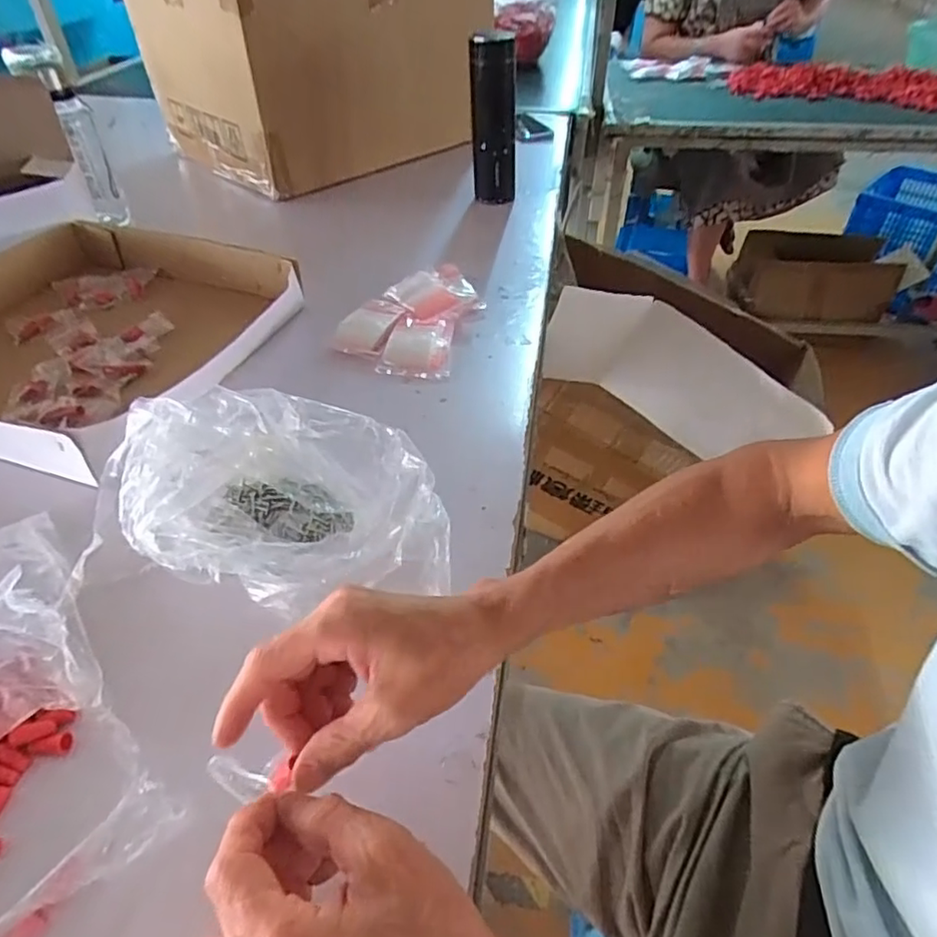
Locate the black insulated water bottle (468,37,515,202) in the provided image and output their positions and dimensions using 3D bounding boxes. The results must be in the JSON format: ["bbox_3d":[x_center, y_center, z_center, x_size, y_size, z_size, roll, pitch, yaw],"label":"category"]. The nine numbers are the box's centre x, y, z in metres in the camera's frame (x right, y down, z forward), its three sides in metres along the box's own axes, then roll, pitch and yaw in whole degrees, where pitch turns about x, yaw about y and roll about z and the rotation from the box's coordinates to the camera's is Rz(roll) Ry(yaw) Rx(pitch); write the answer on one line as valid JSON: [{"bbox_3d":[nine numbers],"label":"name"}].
[{"bbox_3d":[0.037,-0.506,0.893,0.069,0.212,0.074,0,44,1],"label":"black insulated water bottle"}]

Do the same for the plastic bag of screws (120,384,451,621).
[{"bbox_3d":[-0.136,0.017,0.447,0.242,0.070,0.165,2,42,4],"label":"plastic bag of screws"}]

